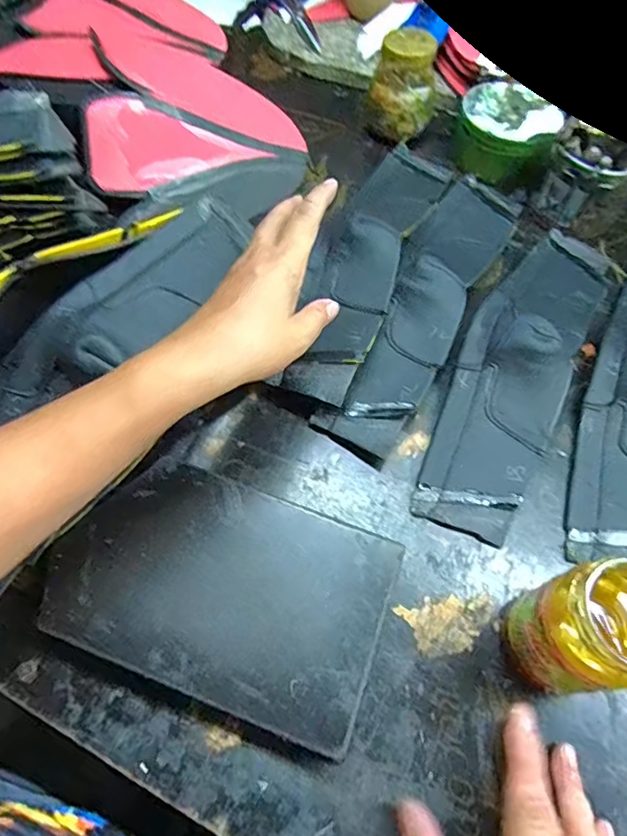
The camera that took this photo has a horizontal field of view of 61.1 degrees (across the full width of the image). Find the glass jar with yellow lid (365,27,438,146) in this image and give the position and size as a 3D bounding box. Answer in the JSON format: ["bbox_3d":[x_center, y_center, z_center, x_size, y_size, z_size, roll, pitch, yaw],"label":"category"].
[{"bbox_3d":[0.093,-0.347,0.564,0.071,0.092,0.065,8,62,2],"label":"glass jar with yellow lid"}]

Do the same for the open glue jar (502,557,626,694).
[{"bbox_3d":[0.150,0.120,0.299,0.064,0.109,0.054,-13,63,-9],"label":"open glue jar"}]

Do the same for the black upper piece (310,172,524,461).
[{"bbox_3d":[0.104,-0.112,0.470,0.074,0.033,0.322,27,64,12],"label":"black upper piece"}]

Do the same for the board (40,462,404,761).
[{"bbox_3d":[-0.058,0.110,0.346,0.204,0.023,0.127,19,63,8],"label":"board"}]

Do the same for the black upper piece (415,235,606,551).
[{"bbox_3d":[0.173,-0.057,0.433,0.088,0.044,0.319,27,64,12],"label":"black upper piece"}]

